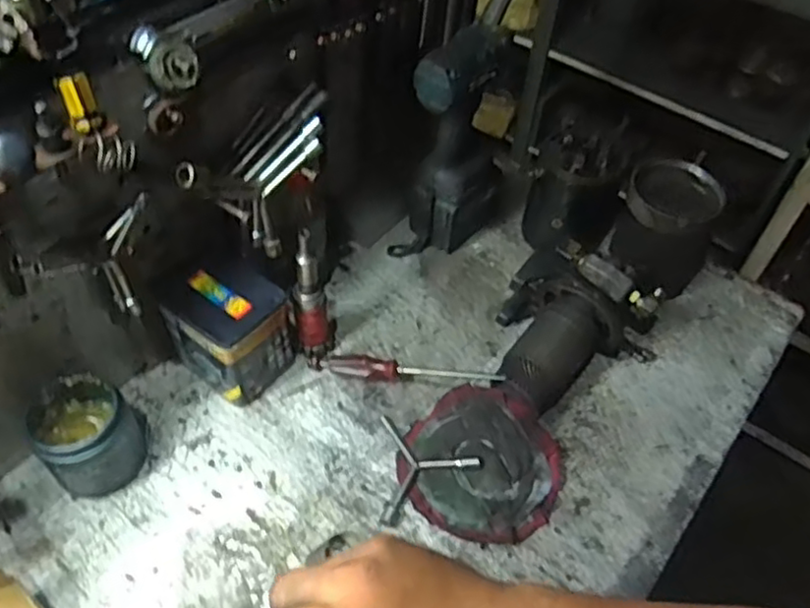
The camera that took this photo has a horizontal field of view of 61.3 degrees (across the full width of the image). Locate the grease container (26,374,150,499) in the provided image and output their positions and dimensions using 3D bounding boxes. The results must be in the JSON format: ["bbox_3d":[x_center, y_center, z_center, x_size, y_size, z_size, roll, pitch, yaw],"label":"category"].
[{"bbox_3d":[-0.319,0.134,0.692,0.088,0.094,0.087,2,53,-3],"label":"grease container"}]

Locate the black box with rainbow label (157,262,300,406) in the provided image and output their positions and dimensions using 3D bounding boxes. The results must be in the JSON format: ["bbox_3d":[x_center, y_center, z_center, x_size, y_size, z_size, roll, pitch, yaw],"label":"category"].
[{"bbox_3d":[-0.191,0.031,0.769,0.111,0.127,0.101,30,55,19],"label":"black box with rainbow label"}]

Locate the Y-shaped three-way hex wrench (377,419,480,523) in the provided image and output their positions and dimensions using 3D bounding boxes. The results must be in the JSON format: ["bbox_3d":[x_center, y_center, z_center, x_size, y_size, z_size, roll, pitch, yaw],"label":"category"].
[{"bbox_3d":[0.028,0.171,0.728,0.104,0.019,0.122,3,53,-3],"label":"Y-shaped three-way hex wrench"}]

